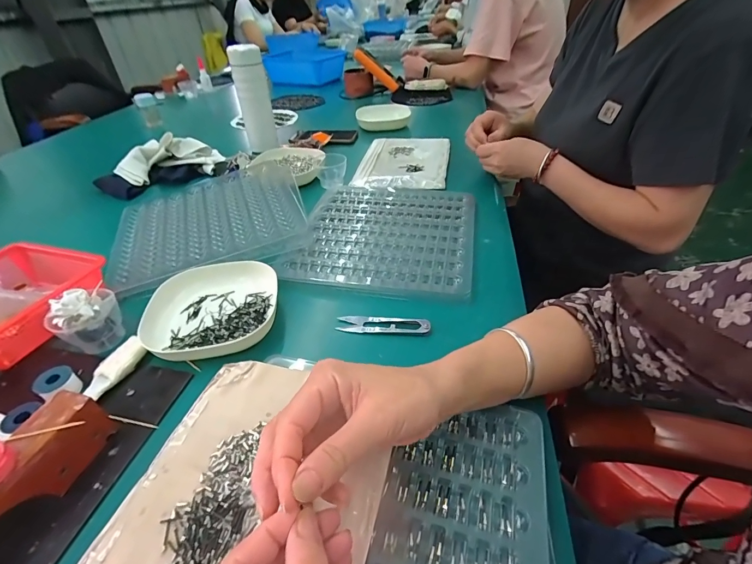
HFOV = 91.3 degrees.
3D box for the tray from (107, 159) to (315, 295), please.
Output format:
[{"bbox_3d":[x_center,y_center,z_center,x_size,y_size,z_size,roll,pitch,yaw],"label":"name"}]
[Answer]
[{"bbox_3d":[-0.258,-0.099,0.570,0.268,0.032,0.280,-17,41,-17],"label":"tray"}]

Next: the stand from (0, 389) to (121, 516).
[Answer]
[{"bbox_3d":[-0.259,0.149,0.266,0.035,0.050,0.132,7,40,12],"label":"stand"}]

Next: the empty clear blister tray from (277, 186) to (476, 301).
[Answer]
[{"bbox_3d":[0.017,-0.079,0.553,0.251,0.016,0.283,7,40,11],"label":"empty clear blister tray"}]

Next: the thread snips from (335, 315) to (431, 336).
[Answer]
[{"bbox_3d":[0.008,0.046,0.409,0.103,0.010,0.023,4,39,9],"label":"thread snips"}]

